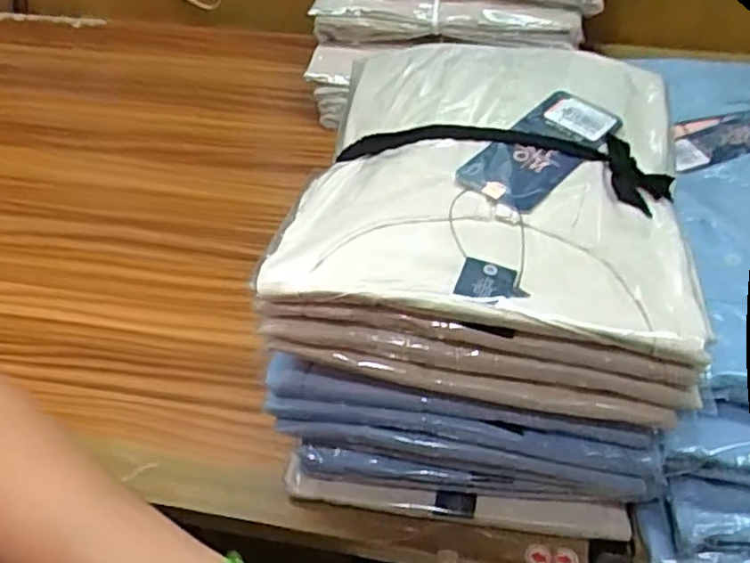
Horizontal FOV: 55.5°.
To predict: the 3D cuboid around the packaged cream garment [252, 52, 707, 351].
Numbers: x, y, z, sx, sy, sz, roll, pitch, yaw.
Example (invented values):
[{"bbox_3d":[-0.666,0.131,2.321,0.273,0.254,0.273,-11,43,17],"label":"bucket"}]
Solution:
[{"bbox_3d":[0.063,-0.067,0.403,0.200,0.026,0.233,7,47,8],"label":"packaged cream garment"}]

